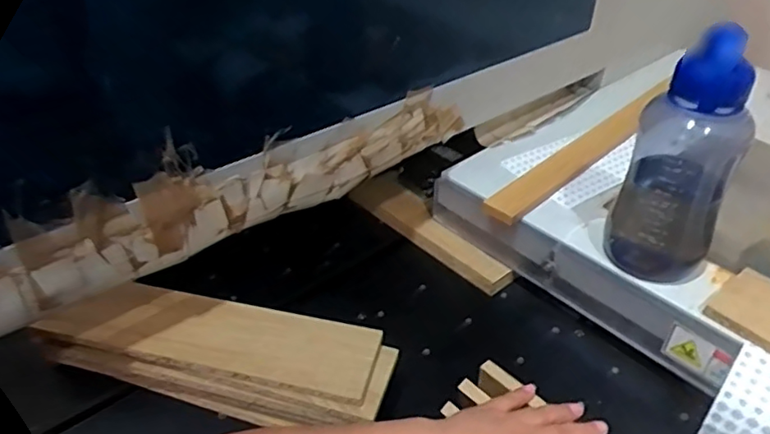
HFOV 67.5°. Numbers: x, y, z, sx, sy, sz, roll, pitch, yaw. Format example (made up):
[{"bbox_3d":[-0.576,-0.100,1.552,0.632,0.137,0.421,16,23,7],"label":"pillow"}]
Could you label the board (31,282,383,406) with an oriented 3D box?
[{"bbox_3d":[-0.176,0.124,0.618,0.334,0.018,0.094,10,37,6],"label":"board"}]

